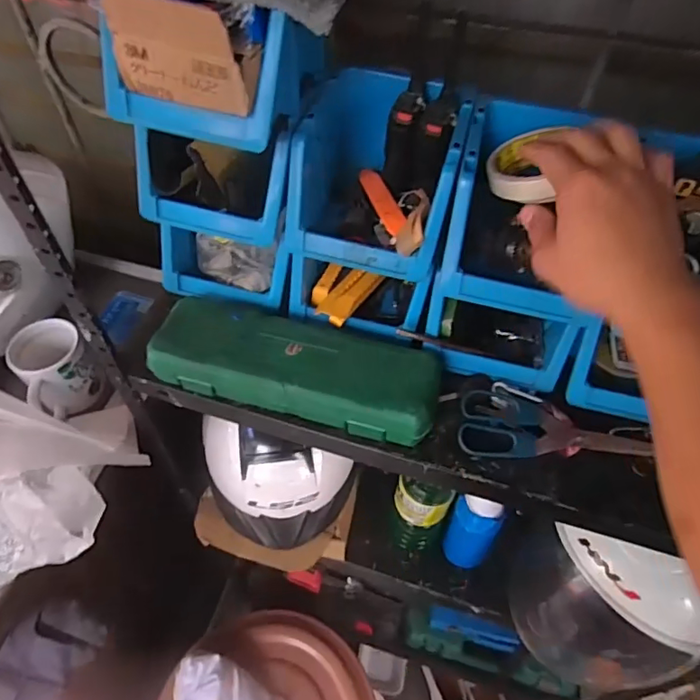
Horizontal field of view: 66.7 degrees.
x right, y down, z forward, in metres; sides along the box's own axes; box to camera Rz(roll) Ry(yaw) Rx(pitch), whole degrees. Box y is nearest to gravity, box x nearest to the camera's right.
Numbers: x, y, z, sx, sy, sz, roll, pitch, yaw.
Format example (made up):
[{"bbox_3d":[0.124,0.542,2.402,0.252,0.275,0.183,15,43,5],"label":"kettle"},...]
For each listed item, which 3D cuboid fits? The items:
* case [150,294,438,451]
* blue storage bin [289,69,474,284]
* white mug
[{"bbox_3d":[-0.053,0.014,0.535,0.285,0.043,0.100,12,52,9],"label":"case"},{"bbox_3d":[0.032,-0.167,0.510,0.150,0.105,0.172,19,54,15],"label":"blue storage bin"},{"bbox_3d":[-0.370,0.029,0.674,0.089,0.102,0.097,30,57,22],"label":"white mug"}]

